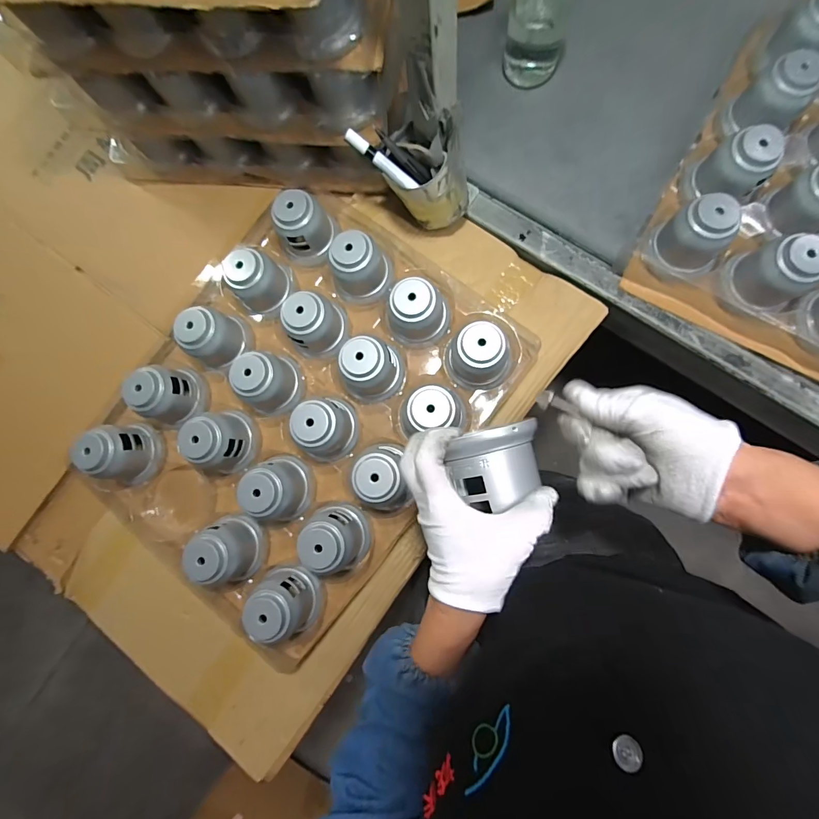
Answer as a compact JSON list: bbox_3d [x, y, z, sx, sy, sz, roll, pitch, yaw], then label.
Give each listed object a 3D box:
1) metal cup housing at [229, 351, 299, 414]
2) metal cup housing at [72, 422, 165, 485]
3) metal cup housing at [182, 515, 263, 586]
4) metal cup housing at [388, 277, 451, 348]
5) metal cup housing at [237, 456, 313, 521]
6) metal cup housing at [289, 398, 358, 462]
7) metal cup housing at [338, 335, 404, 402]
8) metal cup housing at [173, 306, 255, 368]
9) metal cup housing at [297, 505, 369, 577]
[{"bbox_3d":[-0.196,-0.041,0.544,0.068,0.077,0.078,-15,81,4],"label":"metal cup housing"},{"bbox_3d":[-0.406,0.064,0.559,0.071,0.091,0.088,0,83,6],"label":"metal cup housing"},{"bbox_3d":[-0.244,0.188,0.522,0.075,0.081,0.087,-23,81,3],"label":"metal cup housing"},{"bbox_3d":[0.009,-0.129,0.530,0.088,0.075,0.071,-2,83,6],"label":"metal cup housing"},{"bbox_3d":[-0.175,0.106,0.527,0.075,0.084,0.070,-1,83,6],"label":"metal cup housing"},{"bbox_3d":[-0.117,0.026,0.528,0.080,0.076,0.082,-9,82,5],"label":"metal cup housing"},{"bbox_3d":[-0.055,-0.055,0.529,0.082,0.075,0.076,6,83,7],"label":"metal cup housing"},{"bbox_3d":[-0.281,-0.104,0.556,0.078,0.073,0.073,-17,81,4],"label":"metal cup housing"},{"bbox_3d":[-0.097,0.169,0.510,0.073,0.078,0.079,-1,83,6],"label":"metal cup housing"}]

